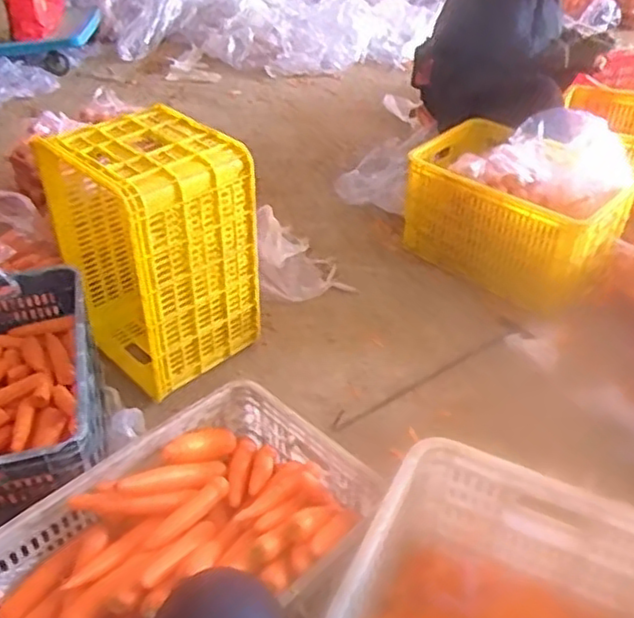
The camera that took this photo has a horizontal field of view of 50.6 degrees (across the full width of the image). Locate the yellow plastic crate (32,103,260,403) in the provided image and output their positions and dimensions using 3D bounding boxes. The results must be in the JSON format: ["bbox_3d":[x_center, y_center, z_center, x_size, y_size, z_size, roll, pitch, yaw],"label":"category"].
[{"bbox_3d":[-0.356,-0.143,1.503,0.302,0.494,0.377,-30,47,-31],"label":"yellow plastic crate"}]

